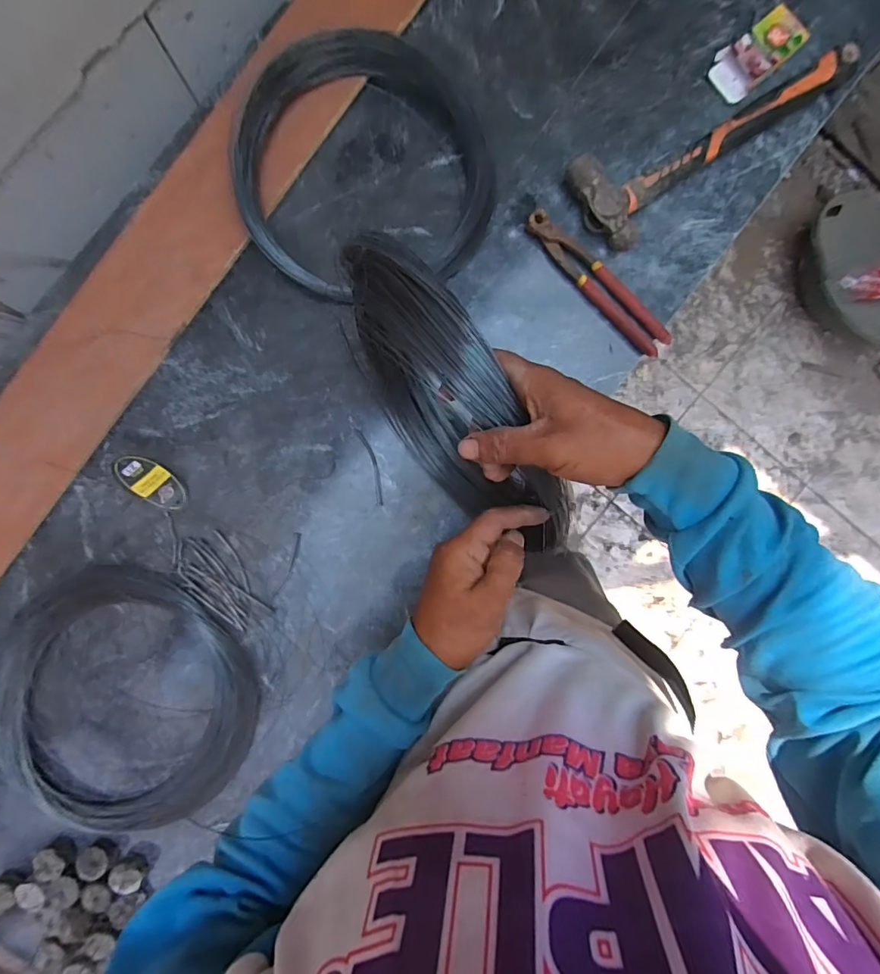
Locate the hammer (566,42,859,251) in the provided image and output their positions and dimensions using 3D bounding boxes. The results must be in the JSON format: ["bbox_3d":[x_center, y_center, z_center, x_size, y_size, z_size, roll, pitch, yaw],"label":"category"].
[{"bbox_3d":[0.316,-0.419,0.580,0.343,0.048,0.111,-35,90,-2],"label":"hammer"}]

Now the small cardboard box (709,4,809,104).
[{"bbox_3d":[0.382,-0.522,0.591,0.109,0.021,0.057,-38,90,-2],"label":"small cardboard box"}]

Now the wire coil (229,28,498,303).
[{"bbox_3d":[-0.084,-0.364,0.567,0.304,0.062,0.278,-10,91,-3],"label":"wire coil"}]

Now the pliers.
[{"bbox_3d":[0.188,-0.246,0.589,0.039,0.023,0.218,-42,92,-2],"label":"pliers"}]

